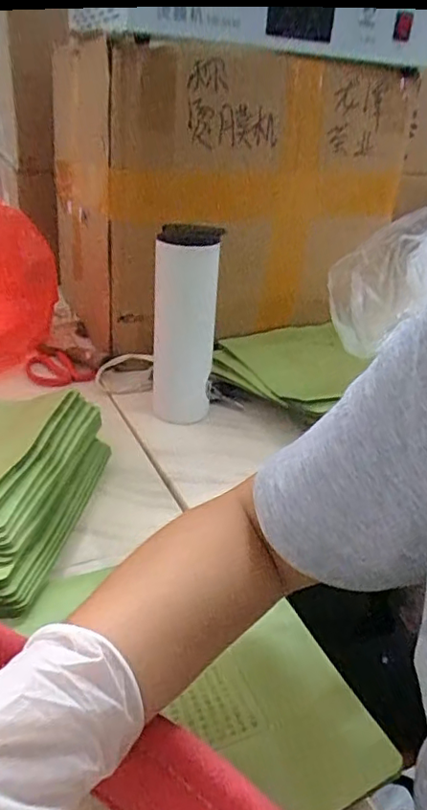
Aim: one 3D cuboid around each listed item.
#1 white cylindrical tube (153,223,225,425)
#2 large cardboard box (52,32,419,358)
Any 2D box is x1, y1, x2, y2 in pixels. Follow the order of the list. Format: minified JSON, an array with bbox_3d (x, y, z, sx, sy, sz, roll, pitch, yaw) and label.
[{"bbox_3d":[-0.032,-0.081,0.640,0.059,0.219,0.051,8,27,9],"label":"white cylindrical tube"},{"bbox_3d":[0.002,-0.334,0.895,0.435,0.343,0.356,-8,29,-22],"label":"large cardboard box"}]

